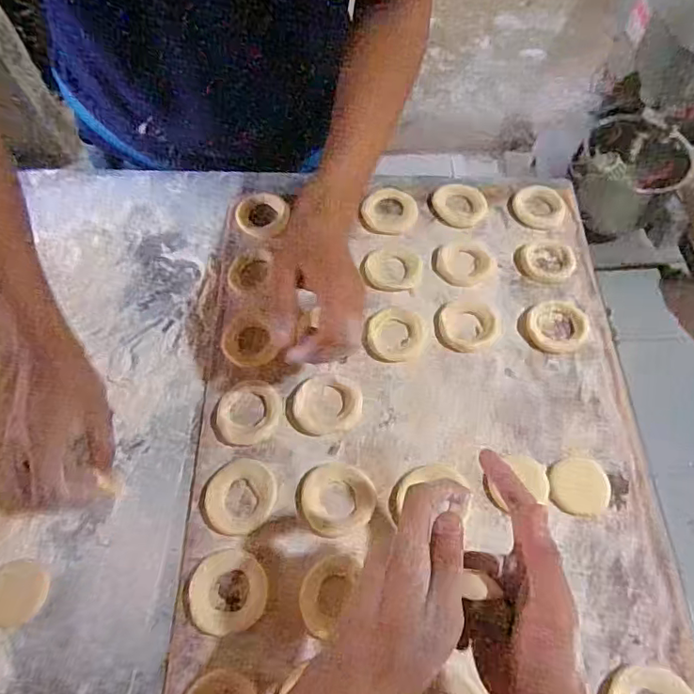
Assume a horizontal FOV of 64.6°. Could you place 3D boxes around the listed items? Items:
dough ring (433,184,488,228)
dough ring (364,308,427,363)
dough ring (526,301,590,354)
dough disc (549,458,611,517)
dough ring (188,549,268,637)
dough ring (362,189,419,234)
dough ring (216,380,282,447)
[{"bbox_3d":[0.138,-0.173,0.666,0.057,0.008,0.065,-28,64,-12],"label":"dough ring"},{"bbox_3d":[0.052,-0.014,0.592,0.065,0.006,0.063,-1,62,2],"label":"dough ring"},{"bbox_3d":[0.227,-0.021,0.591,0.065,0.008,0.060,-1,62,2],"label":"dough ring"},{"bbox_3d":[0.214,0.128,0.505,0.051,0.004,0.052,-1,62,2],"label":"dough disc"},{"bbox_3d":[-0.104,0.213,0.479,0.066,0.005,0.067,-1,62,2],"label":"dough ring"},{"bbox_3d":[0.051,-0.167,0.672,0.066,0.009,0.062,-1,62,2],"label":"dough ring"},{"bbox_3d":[-0.099,0.067,0.559,0.063,0.007,0.068,-1,62,2],"label":"dough ring"}]

